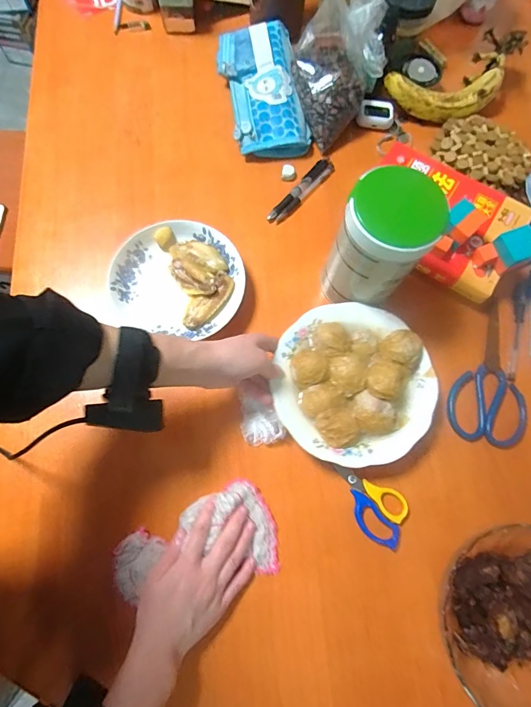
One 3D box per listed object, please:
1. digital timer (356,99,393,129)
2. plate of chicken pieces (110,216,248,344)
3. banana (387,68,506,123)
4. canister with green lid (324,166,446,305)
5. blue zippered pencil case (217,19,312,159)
[{"bbox_3d":[0.173,-0.380,0.609,0.060,0.021,0.039,-3,111,-10],"label":"digital timer"},{"bbox_3d":[-0.112,-0.102,0.511,0.162,0.033,0.150,0,74,-1],"label":"plate of chicken pieces"},{"bbox_3d":[0.280,-0.405,0.604,0.185,0.038,0.062,-4,75,-3],"label":"banana"},{"bbox_3d":[0.129,-0.122,0.455,0.094,0.163,0.093,1,74,-3],"label":"canister with green lid"},{"bbox_3d":[-0.004,-0.412,0.595,0.114,0.045,0.222,-9,75,-4],"label":"blue zippered pencil case"}]

